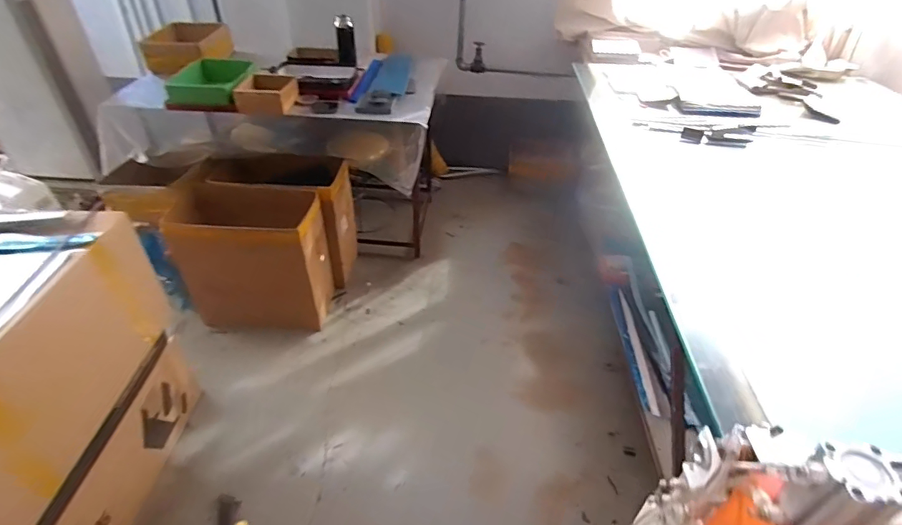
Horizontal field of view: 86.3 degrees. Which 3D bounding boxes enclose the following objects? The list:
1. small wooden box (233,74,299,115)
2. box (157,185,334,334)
[{"bbox_3d":[-0.666,-0.617,1.741,0.188,0.088,0.196,2,39,-1],"label":"small wooden box"},{"bbox_3d":[-0.707,-0.007,1.768,0.468,0.493,0.219,0,39,-3],"label":"box"}]

